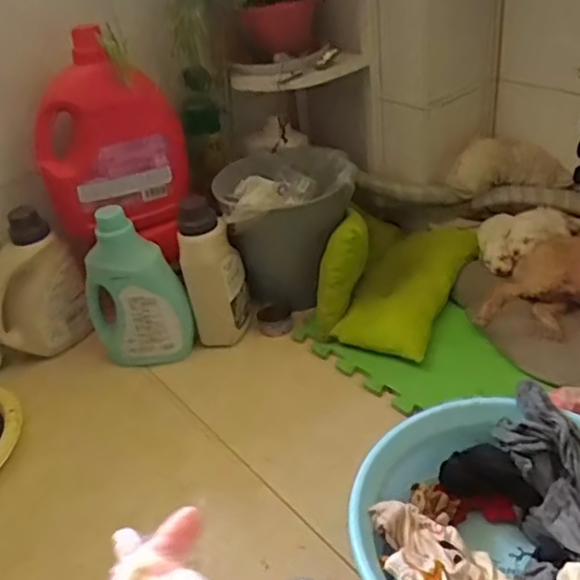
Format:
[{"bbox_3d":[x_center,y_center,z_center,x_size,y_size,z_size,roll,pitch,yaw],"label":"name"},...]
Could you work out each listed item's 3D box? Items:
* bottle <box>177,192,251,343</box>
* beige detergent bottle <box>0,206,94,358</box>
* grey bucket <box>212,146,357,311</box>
[{"bbox_3d":[-0.133,-0.030,1.103,0.103,0.249,0.090,-11,35,-5],"label":"bottle"},{"bbox_3d":[-0.459,0.002,1.126,0.089,0.246,0.177,25,47,37],"label":"beige detergent bottle"},{"bbox_3d":[-0.003,-0.109,1.212,0.255,0.252,0.257,-2,36,7],"label":"grey bucket"}]

